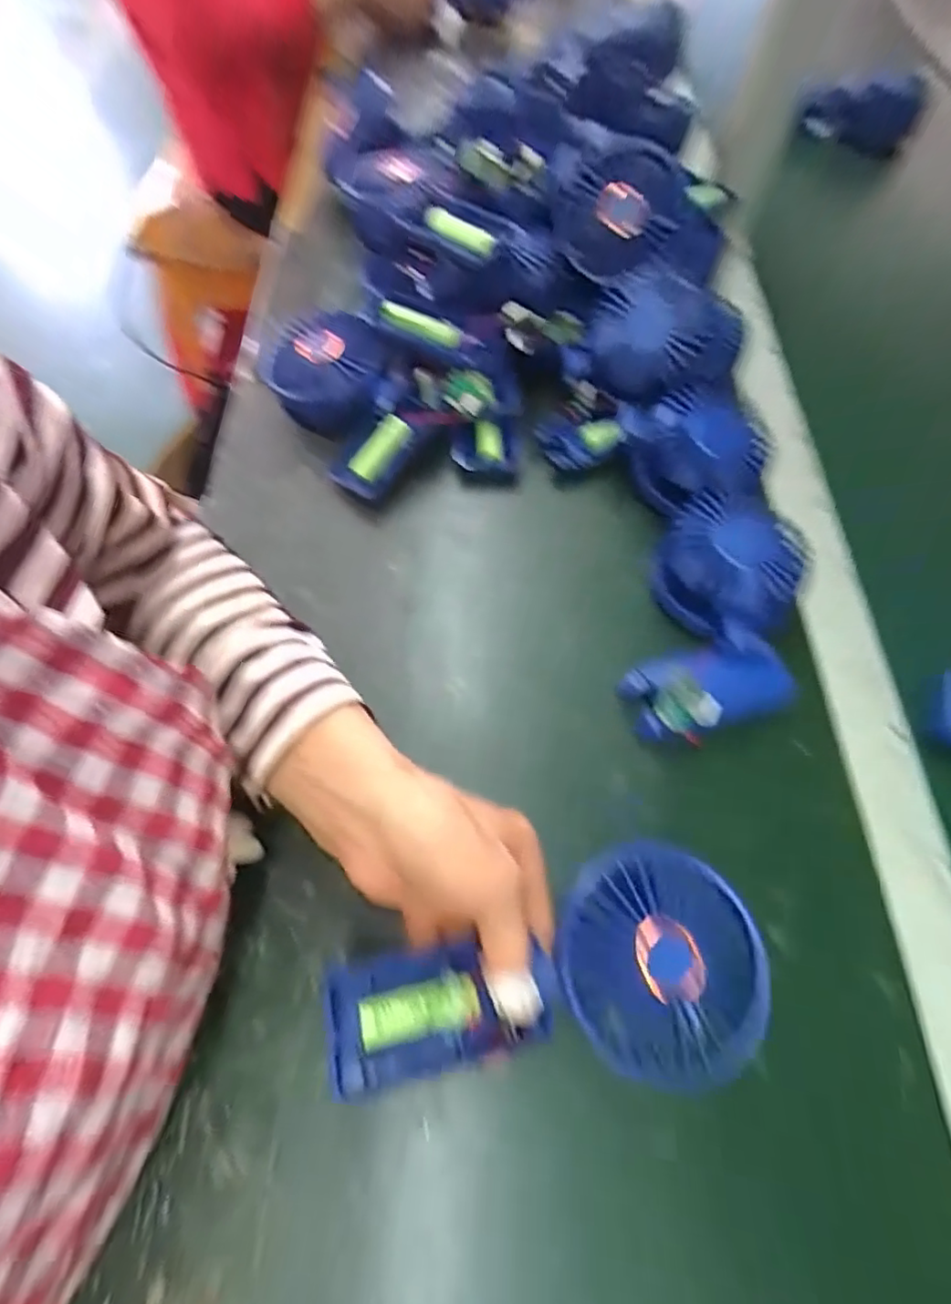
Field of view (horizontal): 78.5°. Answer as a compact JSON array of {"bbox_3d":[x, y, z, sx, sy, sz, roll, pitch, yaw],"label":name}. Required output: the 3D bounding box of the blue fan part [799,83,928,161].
[{"bbox_3d":[0.476,-0.661,0.716,0.199,0.073,0.022,-11,63,-23],"label":"blue fan part"}]

